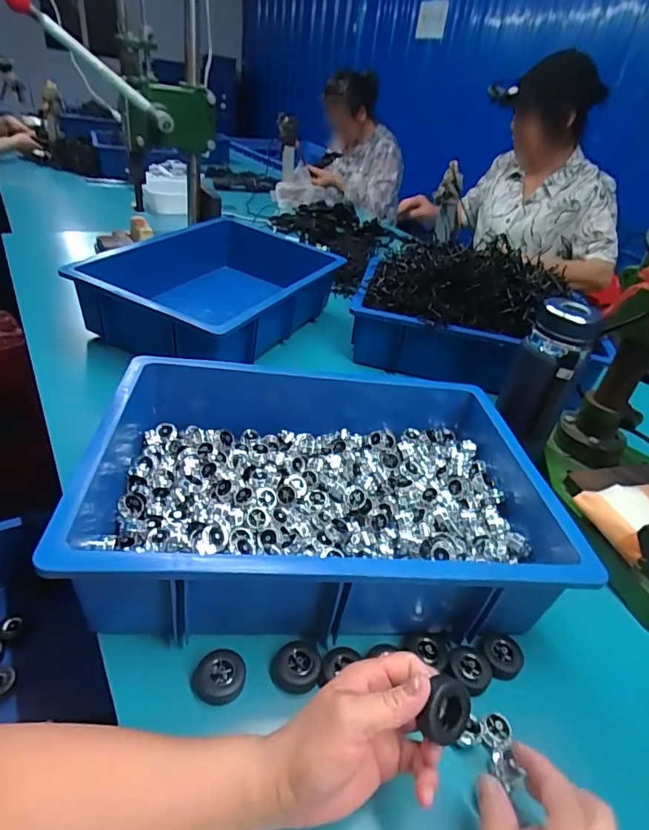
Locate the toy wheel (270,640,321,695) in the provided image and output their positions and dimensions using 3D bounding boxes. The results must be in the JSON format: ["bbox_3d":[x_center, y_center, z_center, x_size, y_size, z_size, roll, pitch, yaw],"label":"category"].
[{"bbox_3d":[-0.022,0.203,0.386,0.037,0.013,0.038,5,35,-4],"label":"toy wheel"}]

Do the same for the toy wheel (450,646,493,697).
[{"bbox_3d":[0.127,0.217,0.407,0.032,0.012,0.038,-1,36,-12],"label":"toy wheel"}]

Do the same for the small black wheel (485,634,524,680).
[{"bbox_3d":[0.160,0.215,0.424,0.032,0.012,0.033,7,35,0],"label":"small black wheel"}]

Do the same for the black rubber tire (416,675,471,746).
[{"bbox_3d":[0.077,0.189,0.308,0.032,0.017,0.036,38,68,-13],"label":"black rubber tire"}]

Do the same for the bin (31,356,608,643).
[{"bbox_3d":[0.000,0.061,0.501,0.462,0.111,0.323,2,35,-7],"label":"bin"}]

